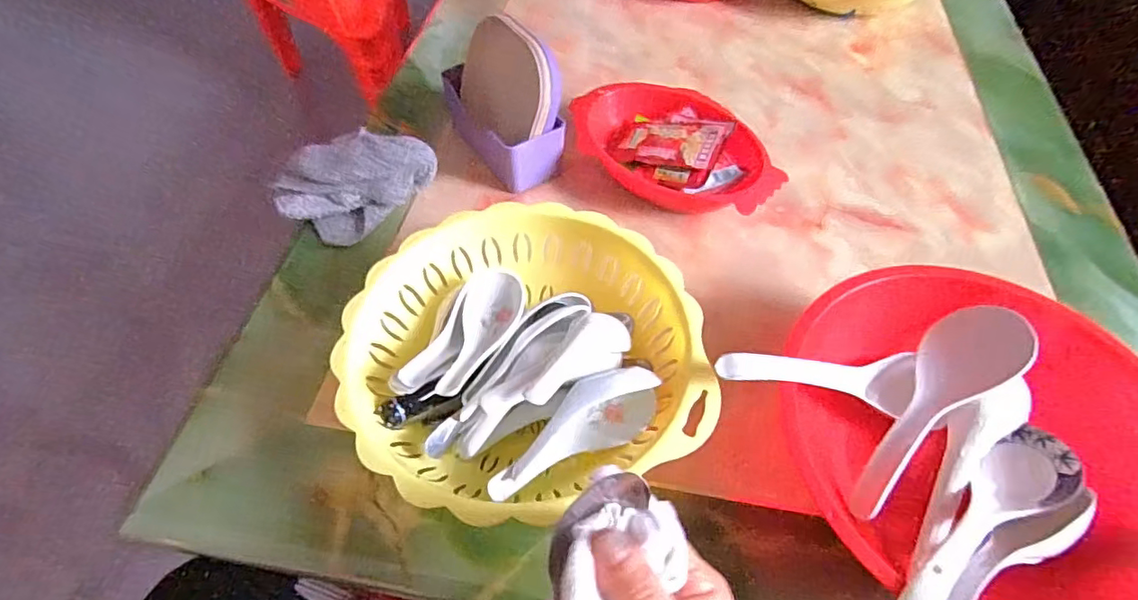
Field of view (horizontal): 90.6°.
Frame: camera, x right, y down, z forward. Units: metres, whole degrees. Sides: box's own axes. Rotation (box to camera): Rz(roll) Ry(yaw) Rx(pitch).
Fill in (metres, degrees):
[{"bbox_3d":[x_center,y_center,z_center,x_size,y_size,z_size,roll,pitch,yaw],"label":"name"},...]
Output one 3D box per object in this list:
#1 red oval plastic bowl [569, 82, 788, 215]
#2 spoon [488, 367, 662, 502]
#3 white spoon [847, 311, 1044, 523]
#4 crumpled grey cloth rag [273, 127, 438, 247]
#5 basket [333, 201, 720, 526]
[{"bbox_3d":[0.108,-0.152,0.568,0.215,0.050,0.140,30,61,19],"label":"red oval plastic bowl"},{"bbox_3d":[0.002,0.086,0.380,0.130,0.042,0.045,-24,59,-15],"label":"spoon"},{"bbox_3d":[0.249,0.073,0.385,0.053,0.030,0.177,39,76,23],"label":"white spoon"},{"bbox_3d":[-0.204,-0.115,0.532,0.085,0.066,0.135,39,64,23],"label":"crumpled grey cloth rag"},{"bbox_3d":[-0.035,0.038,0.416,0.236,0.061,0.239,0,55,0],"label":"basket"}]

